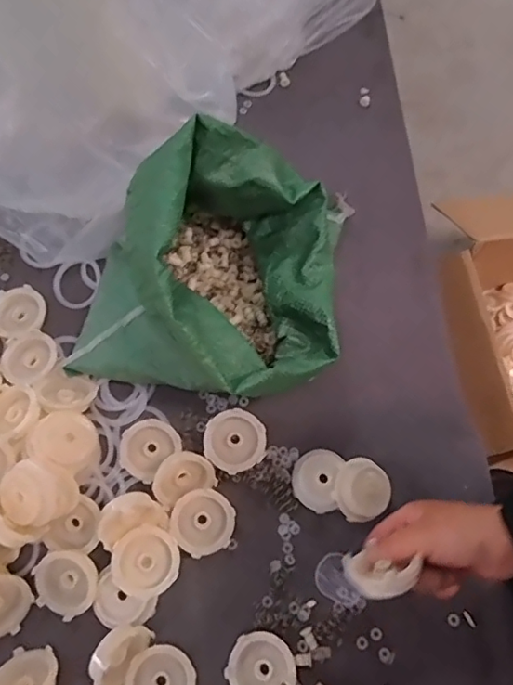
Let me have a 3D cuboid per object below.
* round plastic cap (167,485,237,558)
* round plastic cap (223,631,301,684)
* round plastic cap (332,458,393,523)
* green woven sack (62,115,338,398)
[{"bbox_3d":[-0.046,0.157,0.471,0.054,0.022,0.053,0,69,-1],"label":"round plastic cap"},{"bbox_3d":[0.003,0.260,0.428,0.053,0.025,0.052,0,69,0],"label":"round plastic cap"},{"bbox_3d":[0.094,0.130,0.479,0.048,0.022,0.053,42,74,14],"label":"round plastic cap"},{"bbox_3d":[-0.039,-0.069,0.477,0.232,0.157,0.224,11,69,3],"label":"green woven sack"}]

